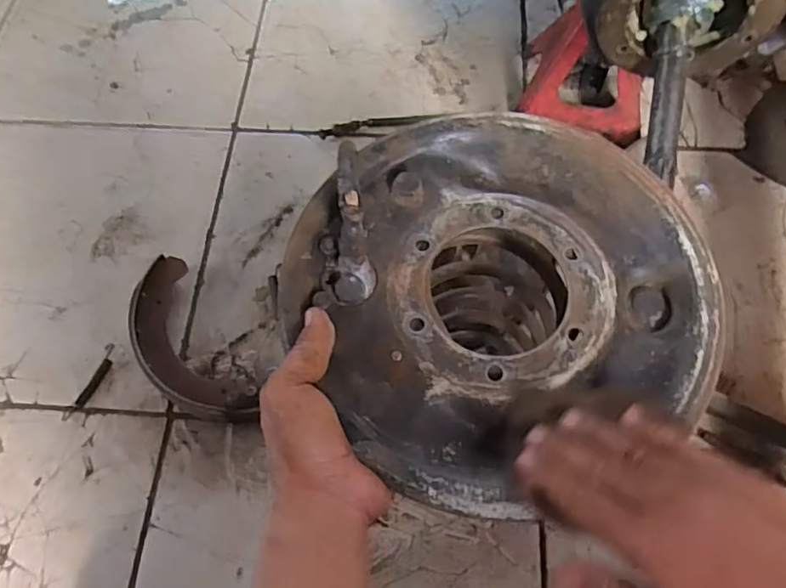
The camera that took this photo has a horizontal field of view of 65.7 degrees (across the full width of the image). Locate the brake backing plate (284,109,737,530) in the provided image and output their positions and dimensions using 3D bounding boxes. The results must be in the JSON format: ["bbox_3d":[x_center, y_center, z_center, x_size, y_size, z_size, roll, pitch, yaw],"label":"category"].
[{"bbox_3d":[0.065,-0.008,0.386,0.246,0.048,0.248,0,65,-1],"label":"brake backing plate"}]

